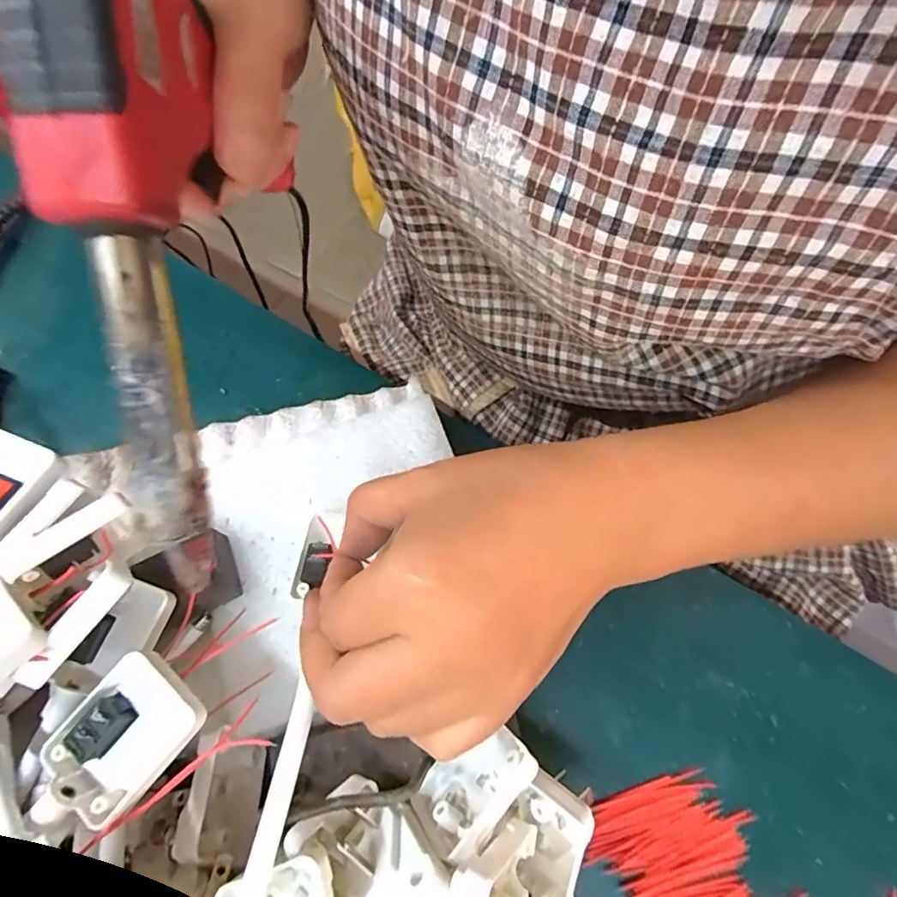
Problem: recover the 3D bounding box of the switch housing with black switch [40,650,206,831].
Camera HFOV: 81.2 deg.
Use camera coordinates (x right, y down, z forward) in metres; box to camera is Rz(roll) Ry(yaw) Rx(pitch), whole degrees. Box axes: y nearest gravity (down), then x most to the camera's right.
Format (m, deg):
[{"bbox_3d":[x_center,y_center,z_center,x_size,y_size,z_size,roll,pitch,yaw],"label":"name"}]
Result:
[{"bbox_3d":[-0.116,0.102,0.186,0.039,0.013,0.051,39,75,16],"label":"switch housing with black switch"}]

